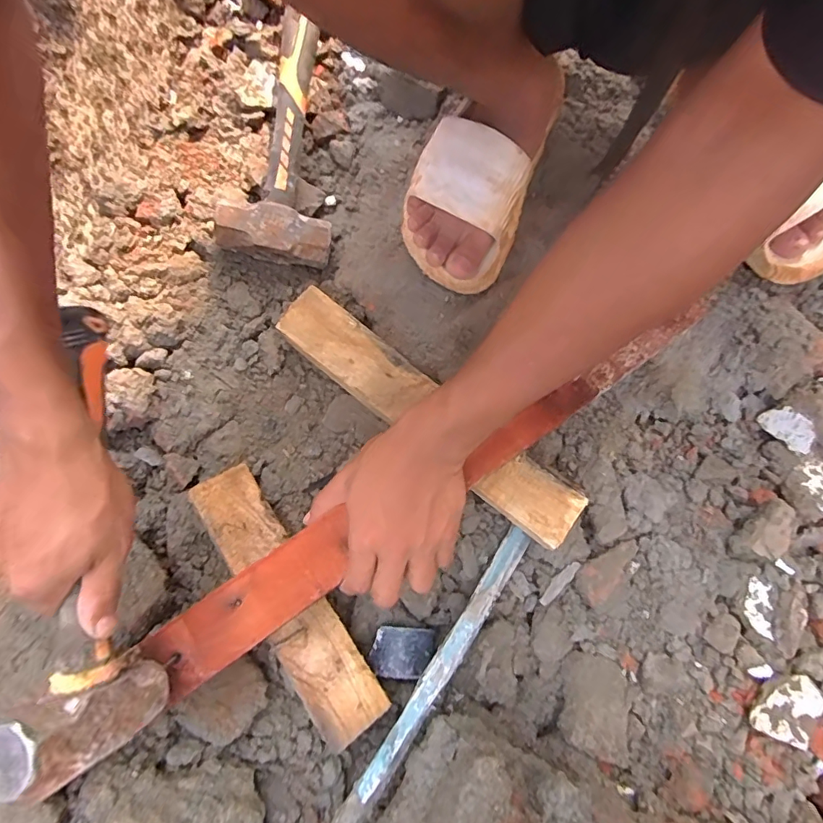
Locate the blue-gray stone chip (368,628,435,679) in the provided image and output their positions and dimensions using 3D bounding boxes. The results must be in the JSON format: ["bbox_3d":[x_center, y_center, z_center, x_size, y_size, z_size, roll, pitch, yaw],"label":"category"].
[{"bbox_3d":[-0.008,0.215,0.451,0.054,0.020,0.039,1,72,6],"label":"blue-gray stone chip"}]

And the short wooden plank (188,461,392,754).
[{"bbox_3d":[-0.112,0.160,0.441,0.053,0.019,0.251,-35,72,-6],"label":"short wooden plank"}]

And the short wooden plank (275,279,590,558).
[{"bbox_3d":[0.011,0.002,0.469,0.323,0.035,0.055,38,79,16],"label":"short wooden plank"}]

